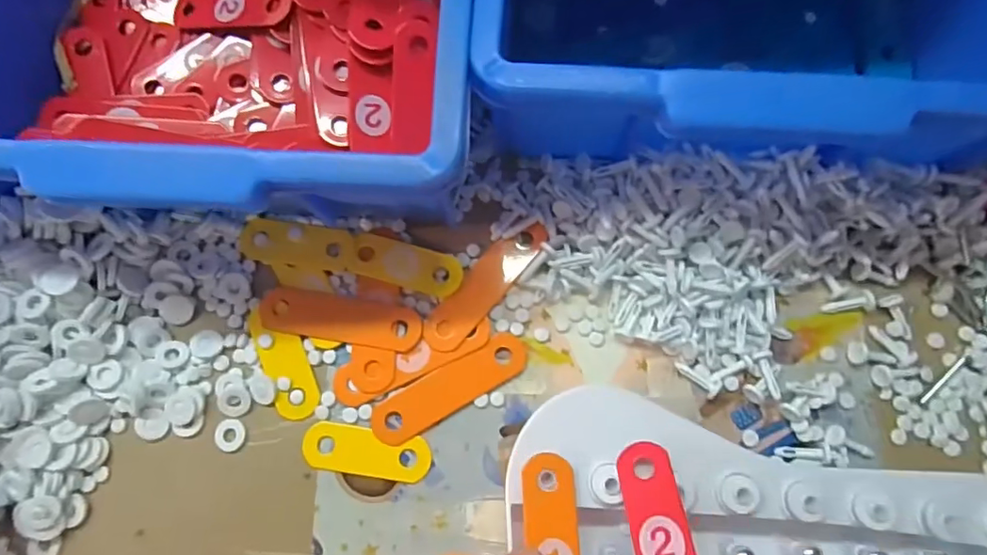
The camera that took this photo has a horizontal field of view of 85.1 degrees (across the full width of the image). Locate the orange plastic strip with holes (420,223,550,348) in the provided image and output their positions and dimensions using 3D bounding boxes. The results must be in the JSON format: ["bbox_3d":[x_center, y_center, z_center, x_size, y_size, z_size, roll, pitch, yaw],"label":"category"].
[{"bbox_3d":[-0.004,0.003,0.285,0.022,0.009,0.082,39,84,8],"label":"orange plastic strip with holes"}]

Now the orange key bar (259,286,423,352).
[{"bbox_3d":[-0.081,0.021,0.281,0.085,0.004,0.024,9,81,4],"label":"orange key bar"}]

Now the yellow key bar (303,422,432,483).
[{"bbox_3d":[-0.063,0.088,0.270,0.063,0.004,0.023,8,81,4],"label":"yellow key bar"}]

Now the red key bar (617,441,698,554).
[{"bbox_3d":[0.064,0.101,0.207,0.023,0.009,0.077,-19,47,16],"label":"red key bar"}]

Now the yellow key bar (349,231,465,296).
[{"bbox_3d":[-0.047,-0.007,0.284,0.061,0.004,0.022,15,81,5],"label":"yellow key bar"}]

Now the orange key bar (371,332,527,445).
[{"bbox_3d":[-0.022,0.056,0.274,0.084,0.004,0.023,-30,81,-3],"label":"orange key bar"}]

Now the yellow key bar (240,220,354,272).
[{"bbox_3d":[-0.107,-0.018,0.291,0.062,0.005,0.023,7,81,3],"label":"yellow key bar"}]

